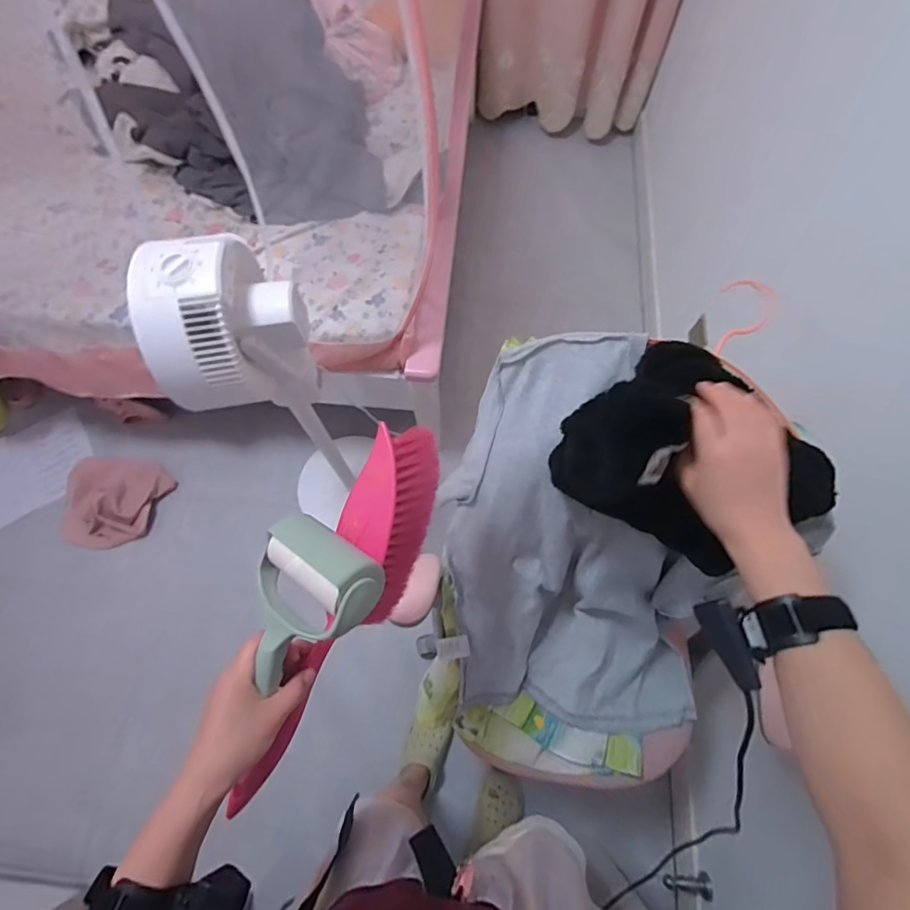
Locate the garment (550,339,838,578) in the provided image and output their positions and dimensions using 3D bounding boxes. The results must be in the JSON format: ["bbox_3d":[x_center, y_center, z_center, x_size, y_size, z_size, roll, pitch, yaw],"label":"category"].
[{"bbox_3d":[0.238,0.007,0.504,0.232,0.118,0.173,41,74,11],"label":"garment"}]

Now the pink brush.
[{"bbox_3d":[-0.102,0.150,0.479,0.075,0.061,0.368,23,91,5],"label":"pink brush"}]

